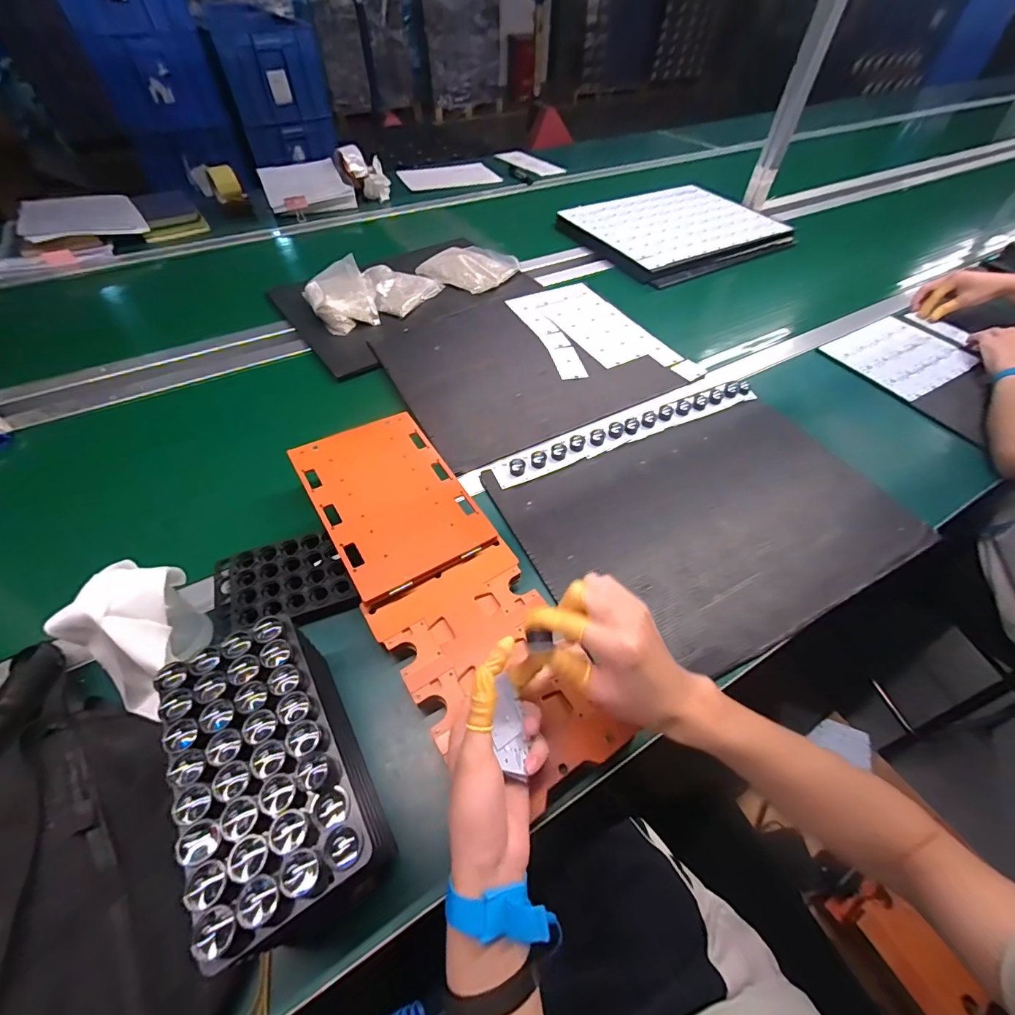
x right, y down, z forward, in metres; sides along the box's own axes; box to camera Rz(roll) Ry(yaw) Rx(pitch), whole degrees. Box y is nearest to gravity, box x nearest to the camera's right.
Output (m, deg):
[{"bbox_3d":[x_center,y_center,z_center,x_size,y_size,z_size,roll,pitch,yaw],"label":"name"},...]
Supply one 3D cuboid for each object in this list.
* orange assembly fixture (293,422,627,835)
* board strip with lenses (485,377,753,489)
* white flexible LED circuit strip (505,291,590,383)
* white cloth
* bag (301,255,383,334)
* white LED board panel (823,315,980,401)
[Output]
[{"bbox_3d":[-0.075,0.076,0.481,0.159,0.066,0.460,-29,60,-19],"label":"orange assembly fixture"},{"bbox_3d":[0.187,-0.119,0.657,0.444,0.012,0.043,-20,58,-14],"label":"board strip with lenses"},{"bbox_3d":[0.074,-0.324,0.818,0.060,0.006,0.271,-18,57,-13],"label":"white flexible LED circuit strip"},{"bbox_3d":[-0.333,0.110,0.400,0.096,0.097,0.106,-37,63,-23],"label":"white cloth"},{"bbox_3d":[-0.320,-0.404,0.835,0.124,0.047,0.177,-16,57,-11],"label":"bag"},{"bbox_3d":[0.716,-0.289,0.808,0.227,0.014,0.186,-26,59,-17],"label":"white LED board panel"}]

